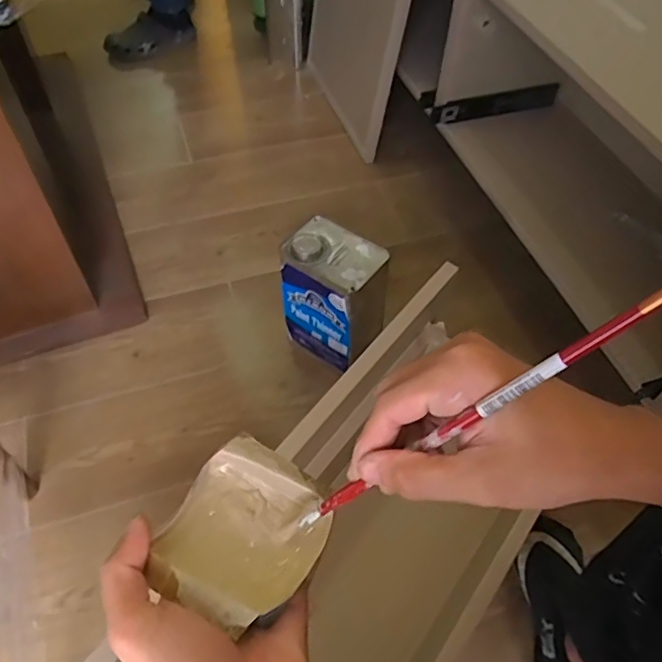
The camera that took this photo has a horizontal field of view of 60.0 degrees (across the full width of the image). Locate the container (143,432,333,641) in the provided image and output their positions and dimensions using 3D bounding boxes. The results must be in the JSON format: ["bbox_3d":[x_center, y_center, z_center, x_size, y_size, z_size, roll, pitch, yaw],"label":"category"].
[{"bbox_3d":[-0.050,0.114,0.333,0.084,0.027,0.095,26,57,16],"label":"container"}]

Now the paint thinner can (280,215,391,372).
[{"bbox_3d":[0.008,-0.048,0.988,0.167,0.240,0.109,29,58,17],"label":"paint thinner can"}]

